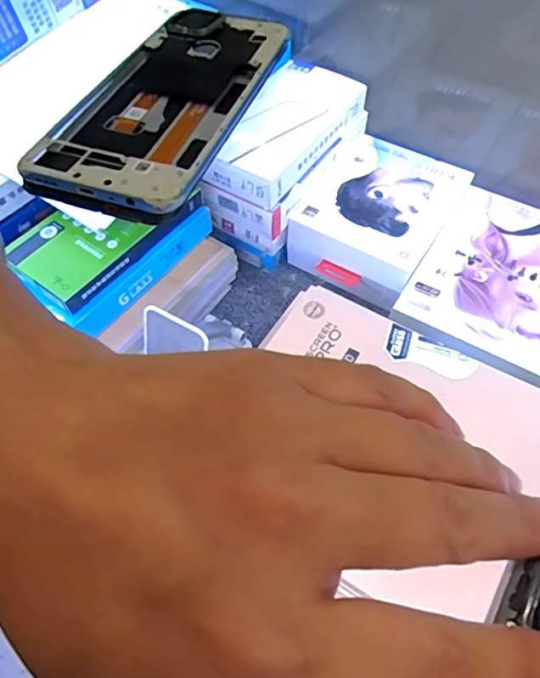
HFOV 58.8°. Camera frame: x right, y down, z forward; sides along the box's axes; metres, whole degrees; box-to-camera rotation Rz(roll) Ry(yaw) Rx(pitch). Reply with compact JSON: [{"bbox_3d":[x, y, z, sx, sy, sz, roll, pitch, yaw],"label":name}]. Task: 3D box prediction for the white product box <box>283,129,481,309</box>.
[{"bbox_3d":[0.118,-0.134,0.528,0.137,0.053,0.189,30,62,18],"label":"white product box"}]

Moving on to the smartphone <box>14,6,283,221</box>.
[{"bbox_3d":[-0.048,-0.120,0.238,0.078,0.013,0.161,16,58,10],"label":"smartphone"}]

